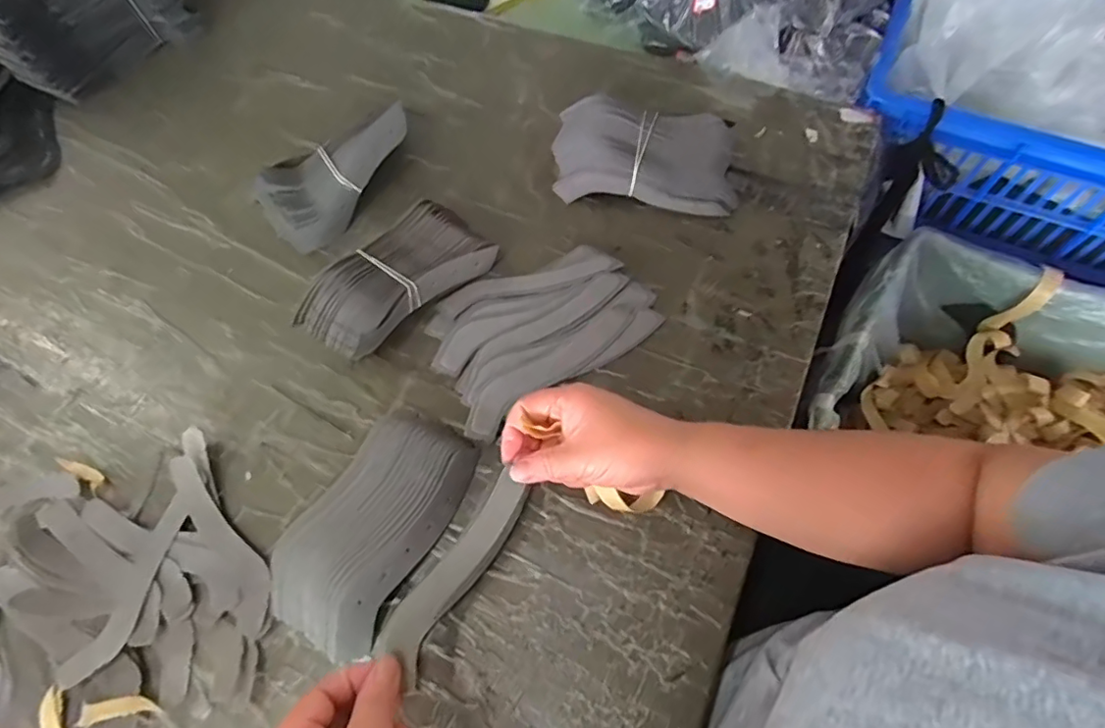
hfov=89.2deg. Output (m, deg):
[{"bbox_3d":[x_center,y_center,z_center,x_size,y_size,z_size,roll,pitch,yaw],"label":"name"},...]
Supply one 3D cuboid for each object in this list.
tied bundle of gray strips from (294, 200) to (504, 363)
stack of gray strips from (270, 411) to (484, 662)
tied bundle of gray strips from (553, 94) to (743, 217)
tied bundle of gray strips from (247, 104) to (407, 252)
[{"bbox_3d":[-0.140,-0.081,0.515,0.097,0.043,0.181,36,69,19],"label":"tied bundle of gray strips"},{"bbox_3d":[-0.136,0.113,0.419,0.100,0.030,0.172,27,66,16],"label":"stack of gray strips"},{"bbox_3d":[0.093,-0.211,0.565,0.180,0.050,0.120,6,62,6],"label":"tied bundle of gray strips"},{"bbox_3d":[-0.225,-0.200,0.571,0.096,0.060,0.166,30,67,17],"label":"tied bundle of gray strips"}]

